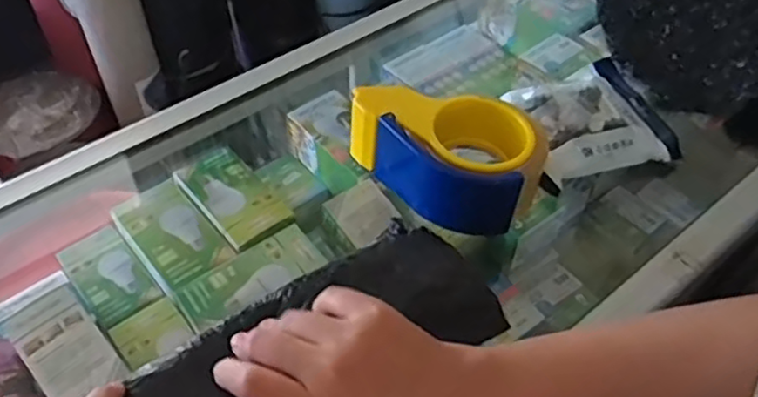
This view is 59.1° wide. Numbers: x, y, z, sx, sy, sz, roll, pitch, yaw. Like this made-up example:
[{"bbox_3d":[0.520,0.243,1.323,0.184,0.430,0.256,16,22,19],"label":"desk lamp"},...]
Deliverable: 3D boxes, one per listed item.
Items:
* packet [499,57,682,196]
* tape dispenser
[{"bbox_3d":[0.172,-0.068,0.552,0.123,0.025,0.110,-16,51,-14],"label":"packet"},{"bbox_3d":[0.052,-0.028,0.494,0.143,0.062,0.087,2,49,1],"label":"tape dispenser"}]

